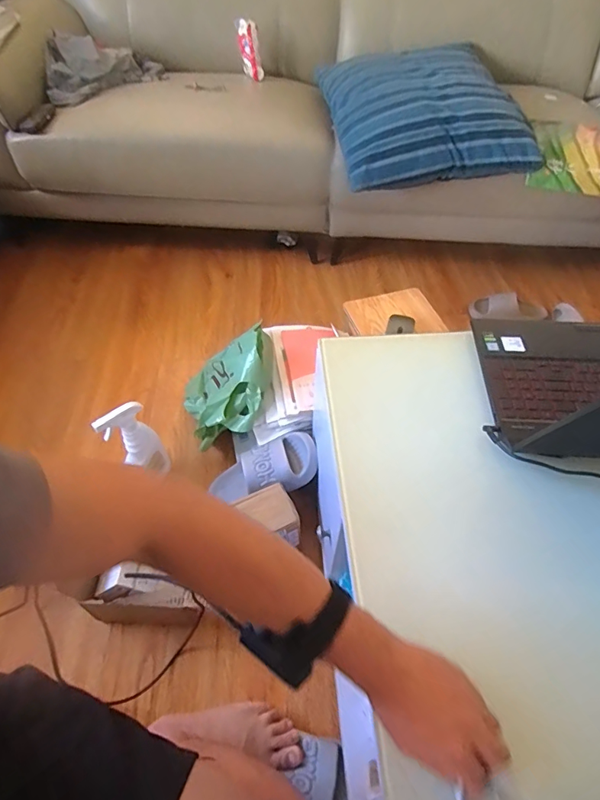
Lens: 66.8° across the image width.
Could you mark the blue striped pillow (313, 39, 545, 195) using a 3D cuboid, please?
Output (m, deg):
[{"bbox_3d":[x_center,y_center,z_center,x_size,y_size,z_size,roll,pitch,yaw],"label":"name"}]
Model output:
[{"bbox_3d":[0.306,-0.751,1.184,0.445,0.163,0.499,-6,53,-6],"label":"blue striped pillow"}]

